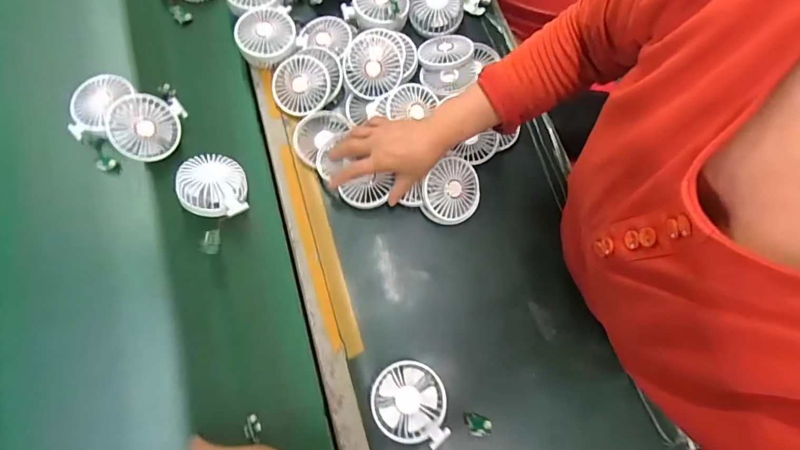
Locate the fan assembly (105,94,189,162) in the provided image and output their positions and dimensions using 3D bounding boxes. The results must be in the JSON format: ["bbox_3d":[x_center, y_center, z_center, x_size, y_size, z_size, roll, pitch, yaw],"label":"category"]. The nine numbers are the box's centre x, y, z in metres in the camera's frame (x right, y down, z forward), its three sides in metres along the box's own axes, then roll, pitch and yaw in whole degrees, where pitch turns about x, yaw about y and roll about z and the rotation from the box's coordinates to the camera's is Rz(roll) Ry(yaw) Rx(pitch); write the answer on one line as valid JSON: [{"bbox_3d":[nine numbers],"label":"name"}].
[{"bbox_3d":[-0.359,-0.138,0.586,0.094,0.043,0.092,2,100,-39],"label":"fan assembly"}]

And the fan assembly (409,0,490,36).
[{"bbox_3d":[0.081,-0.366,0.675,0.140,0.044,0.083,-35,77,-11],"label":"fan assembly"}]

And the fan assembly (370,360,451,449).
[{"bbox_3d":[0.012,0.222,0.524,0.099,0.037,0.093,8,73,1],"label":"fan assembly"}]

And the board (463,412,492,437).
[{"bbox_3d":[0.097,0.251,0.520,0.035,0.004,0.026,7,57,7],"label":"board"}]

